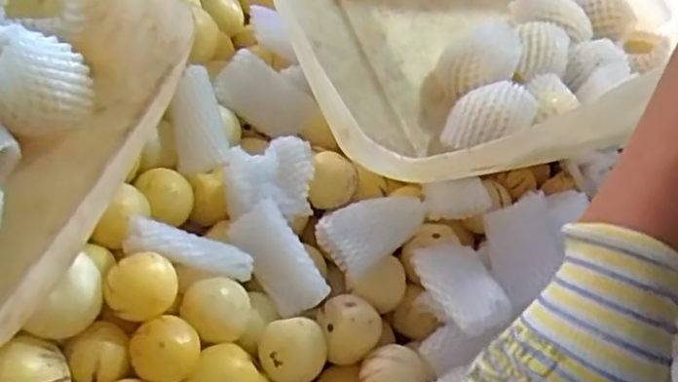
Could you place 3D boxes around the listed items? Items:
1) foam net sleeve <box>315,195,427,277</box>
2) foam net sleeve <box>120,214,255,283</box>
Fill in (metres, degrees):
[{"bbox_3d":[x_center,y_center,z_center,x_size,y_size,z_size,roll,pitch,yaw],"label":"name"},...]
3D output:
[{"bbox_3d":[0.026,0.025,0.556,0.089,0.018,0.045,-32,57,-28],"label":"foam net sleeve"},{"bbox_3d":[-0.104,0.043,0.498,0.087,0.022,0.031,21,44,-22],"label":"foam net sleeve"}]

